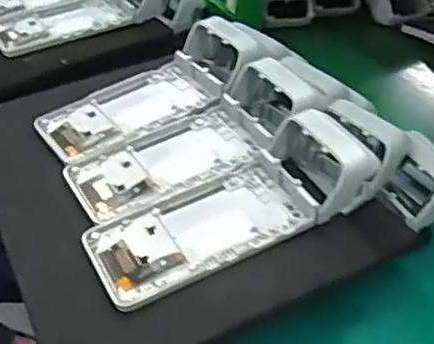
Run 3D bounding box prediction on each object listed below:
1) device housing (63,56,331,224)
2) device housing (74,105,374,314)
[{"bbox_3d":[-0.007,-0.040,0.546,0.246,0.059,0.091,-18,43,-23],"label":"device housing"},{"bbox_3d":[0.013,0.019,0.480,0.224,0.062,0.091,-20,44,-25],"label":"device housing"}]

